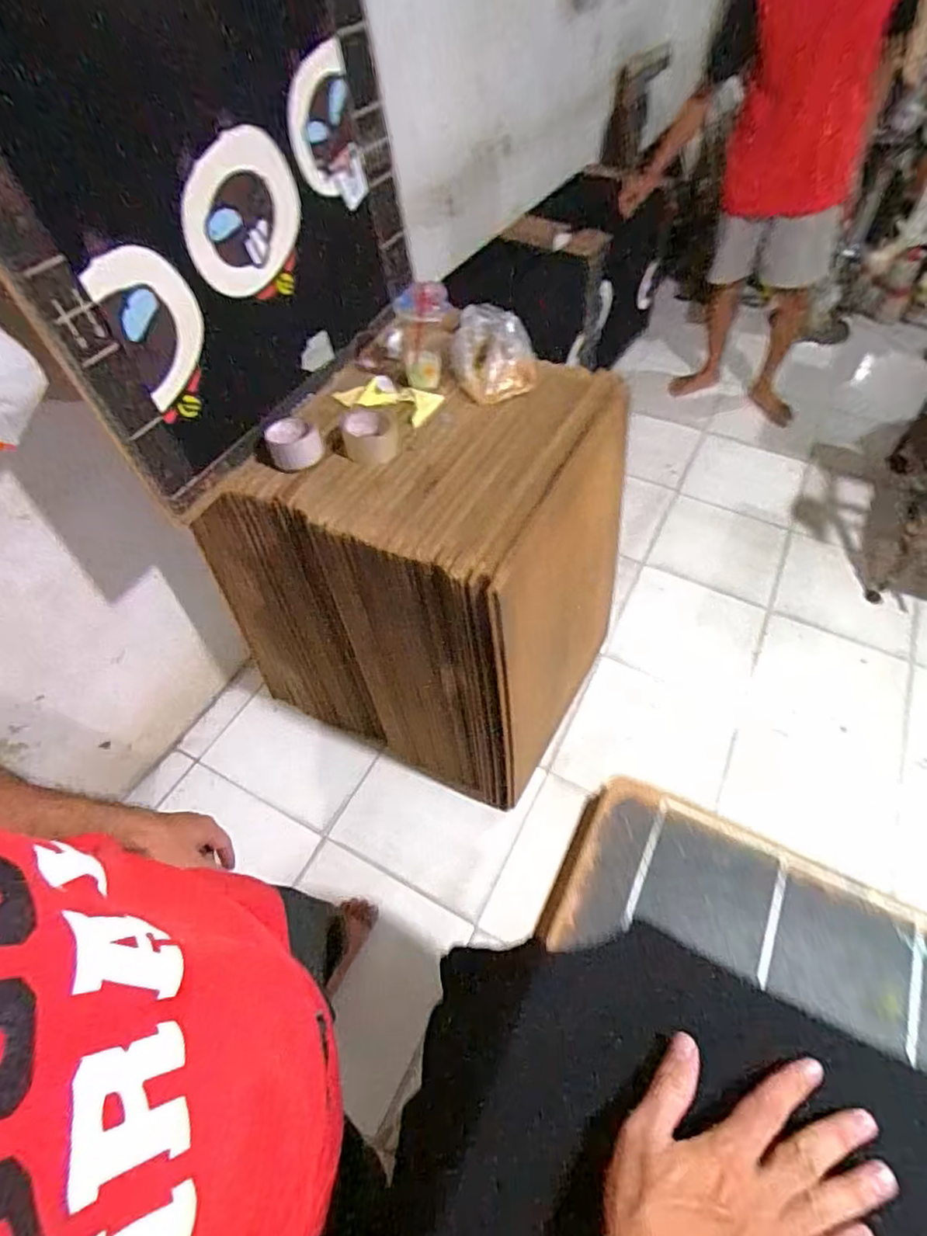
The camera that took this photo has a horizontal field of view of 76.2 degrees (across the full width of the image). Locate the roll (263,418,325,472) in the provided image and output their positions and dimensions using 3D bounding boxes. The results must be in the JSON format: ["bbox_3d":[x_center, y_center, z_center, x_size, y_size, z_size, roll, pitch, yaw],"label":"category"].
[{"bbox_3d":[-0.280,-0.289,0.976,0.083,0.053,0.086,0,54,0],"label":"roll"}]

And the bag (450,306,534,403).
[{"bbox_3d":[0.055,-0.502,1.118,0.159,0.089,0.182,-1,54,0],"label":"bag"}]

